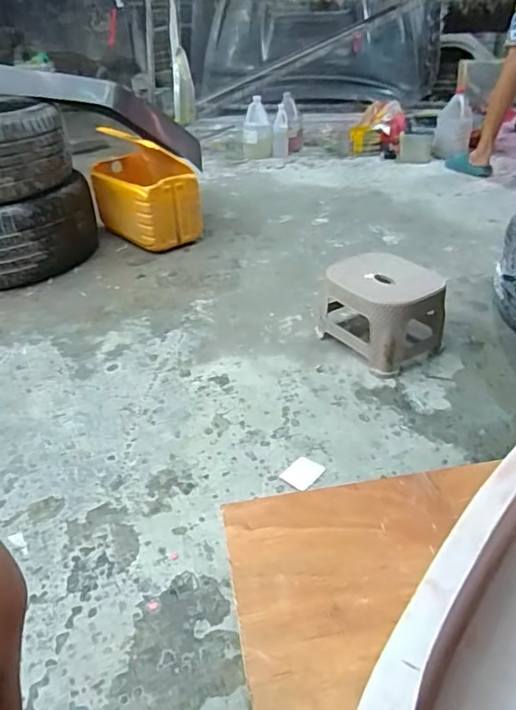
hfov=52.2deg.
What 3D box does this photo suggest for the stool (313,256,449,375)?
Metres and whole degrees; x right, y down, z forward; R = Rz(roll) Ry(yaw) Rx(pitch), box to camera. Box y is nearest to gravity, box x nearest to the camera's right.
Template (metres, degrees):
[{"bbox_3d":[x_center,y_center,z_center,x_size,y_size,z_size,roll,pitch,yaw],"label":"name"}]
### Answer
[{"bbox_3d":[0.304,-0.115,1.286,0.236,0.181,0.271,-22,40,-27],"label":"stool"}]

